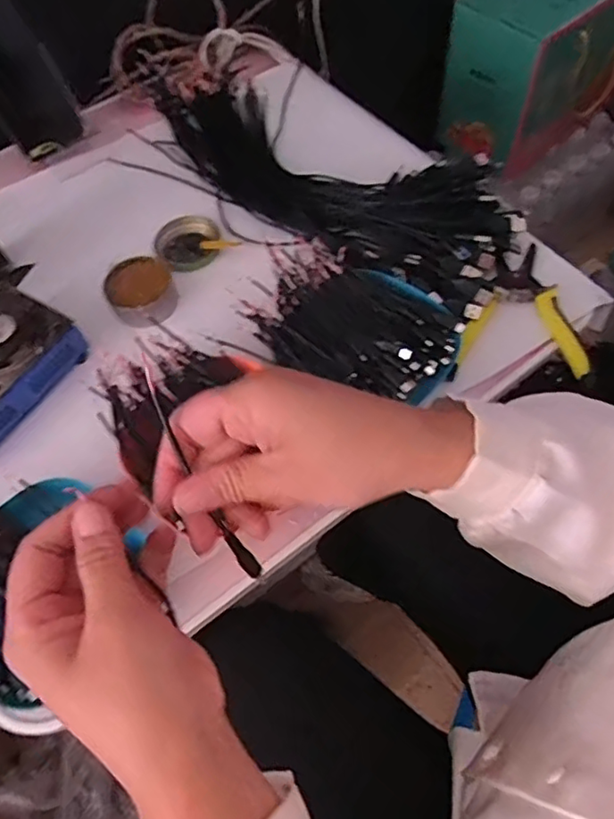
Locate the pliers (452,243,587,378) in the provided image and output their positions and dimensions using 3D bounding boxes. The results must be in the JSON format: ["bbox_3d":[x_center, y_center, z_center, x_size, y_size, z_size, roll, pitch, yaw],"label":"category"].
[{"bbox_3d":[0.186,-0.088,0.528,0.104,0.032,0.130,4,63,5],"label":"pliers"}]

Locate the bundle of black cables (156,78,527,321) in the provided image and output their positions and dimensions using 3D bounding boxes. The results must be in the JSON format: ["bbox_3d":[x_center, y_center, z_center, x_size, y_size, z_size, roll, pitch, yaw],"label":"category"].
[{"bbox_3d":[0.005,-0.253,0.607,0.459,0.047,0.157,36,70,20],"label":"bundle of black cables"}]

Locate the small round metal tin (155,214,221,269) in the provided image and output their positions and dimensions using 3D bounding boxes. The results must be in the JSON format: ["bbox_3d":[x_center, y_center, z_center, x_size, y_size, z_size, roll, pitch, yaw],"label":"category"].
[{"bbox_3d":[-0.121,-0.167,0.601,0.065,0.019,0.065,-2,62,2],"label":"small round metal tin"}]

